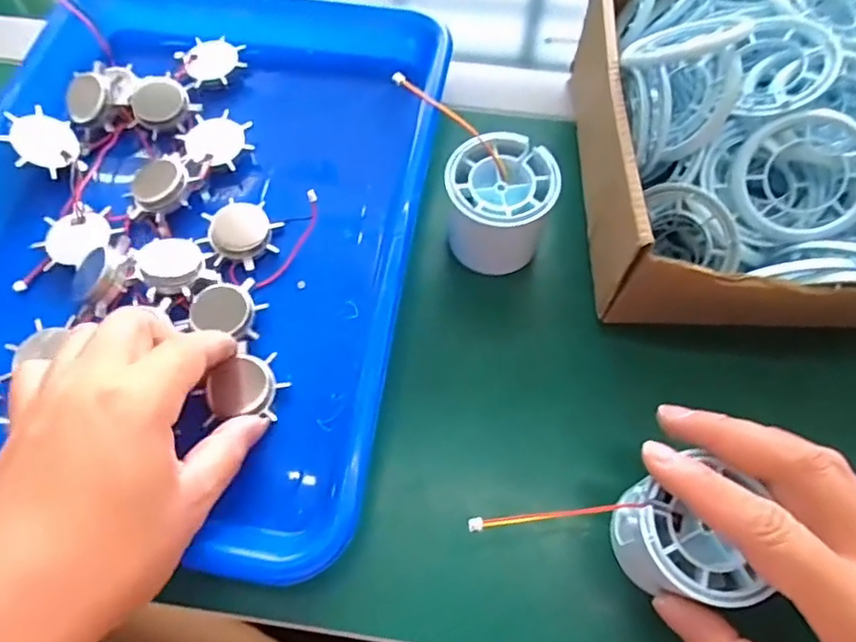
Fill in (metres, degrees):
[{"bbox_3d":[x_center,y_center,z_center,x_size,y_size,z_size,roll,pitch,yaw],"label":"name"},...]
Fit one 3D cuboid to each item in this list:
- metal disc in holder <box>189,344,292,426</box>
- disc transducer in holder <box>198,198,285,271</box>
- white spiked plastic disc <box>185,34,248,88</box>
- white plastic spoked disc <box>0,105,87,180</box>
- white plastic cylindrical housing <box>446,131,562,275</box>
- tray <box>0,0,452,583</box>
[{"bbox_3d":[-0.089,0.032,0.291,0.037,0.006,0.039,14,64,4],"label":"metal disc in holder"},{"bbox_3d":[-0.102,-0.047,0.327,0.040,0.010,0.038,-41,70,-19],"label":"disc transducer in holder"},{"bbox_3d":[-0.133,-0.162,0.381,0.037,0.012,0.038,0,63,0],"label":"white spiked plastic disc"},{"bbox_3d":[-0.220,-0.102,0.341,0.037,0.004,0.043,-21,80,-43],"label":"white plastic spoked disc"},{"bbox_3d":[0.036,-0.058,0.314,0.053,0.056,0.051,0,63,0],"label":"white plastic cylindrical housing"},{"bbox_3d":[-0.132,-0.061,0.337,0.255,0.053,0.347,8,63,3],"label":"tray"}]

